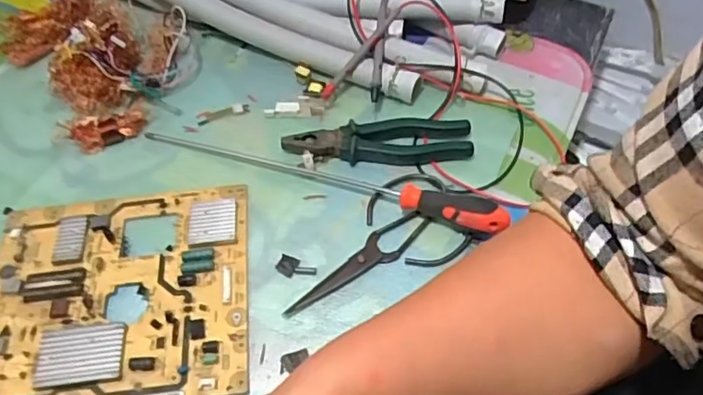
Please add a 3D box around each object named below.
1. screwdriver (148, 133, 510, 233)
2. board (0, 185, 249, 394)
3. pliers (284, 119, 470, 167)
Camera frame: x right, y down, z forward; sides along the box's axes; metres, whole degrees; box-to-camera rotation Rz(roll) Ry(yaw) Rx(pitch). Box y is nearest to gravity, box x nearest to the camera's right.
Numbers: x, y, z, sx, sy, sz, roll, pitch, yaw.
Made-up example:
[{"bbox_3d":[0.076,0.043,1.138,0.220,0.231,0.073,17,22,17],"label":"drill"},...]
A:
[{"bbox_3d":[-0.034,-0.030,0.595,0.378,0.033,0.030,17,59,14],"label":"screwdriver"},{"bbox_3d":[-0.213,0.086,0.538,0.235,0.012,0.211,-7,57,-1],"label":"board"},{"bbox_3d":[0.028,-0.059,0.621,0.190,0.019,0.054,-3,57,1],"label":"pliers"}]

